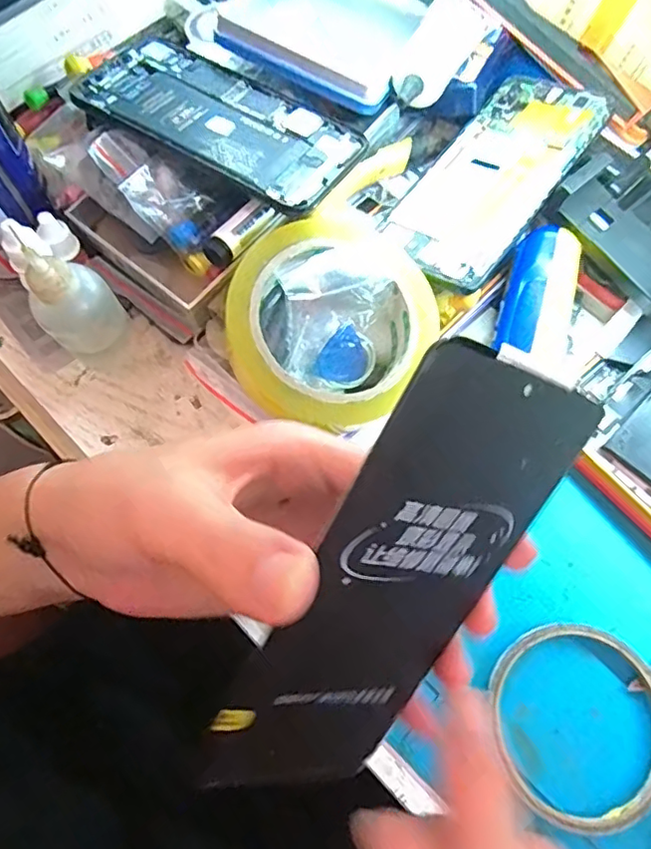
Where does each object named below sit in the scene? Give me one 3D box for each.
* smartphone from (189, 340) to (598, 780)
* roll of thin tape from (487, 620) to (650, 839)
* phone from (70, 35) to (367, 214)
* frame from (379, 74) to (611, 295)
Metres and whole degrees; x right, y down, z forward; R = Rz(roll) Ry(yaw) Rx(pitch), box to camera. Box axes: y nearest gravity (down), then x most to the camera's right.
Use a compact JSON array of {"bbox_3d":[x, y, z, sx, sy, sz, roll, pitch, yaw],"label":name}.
[{"bbox_3d":[0.020,0.053,0.168,0.070,0.152,0.004,17,21,-34],"label":"smartphone"},{"bbox_3d":[0.117,0.138,0.265,0.085,0.010,0.084,1,70,-2],"label":"roll of thin tape"},{"bbox_3d":[-0.055,-0.161,0.300,0.144,0.014,0.070,31,72,9],"label":"phone"},{"bbox_3d":[0.094,-0.141,0.318,0.068,0.014,0.156,36,73,11],"label":"frame"}]

